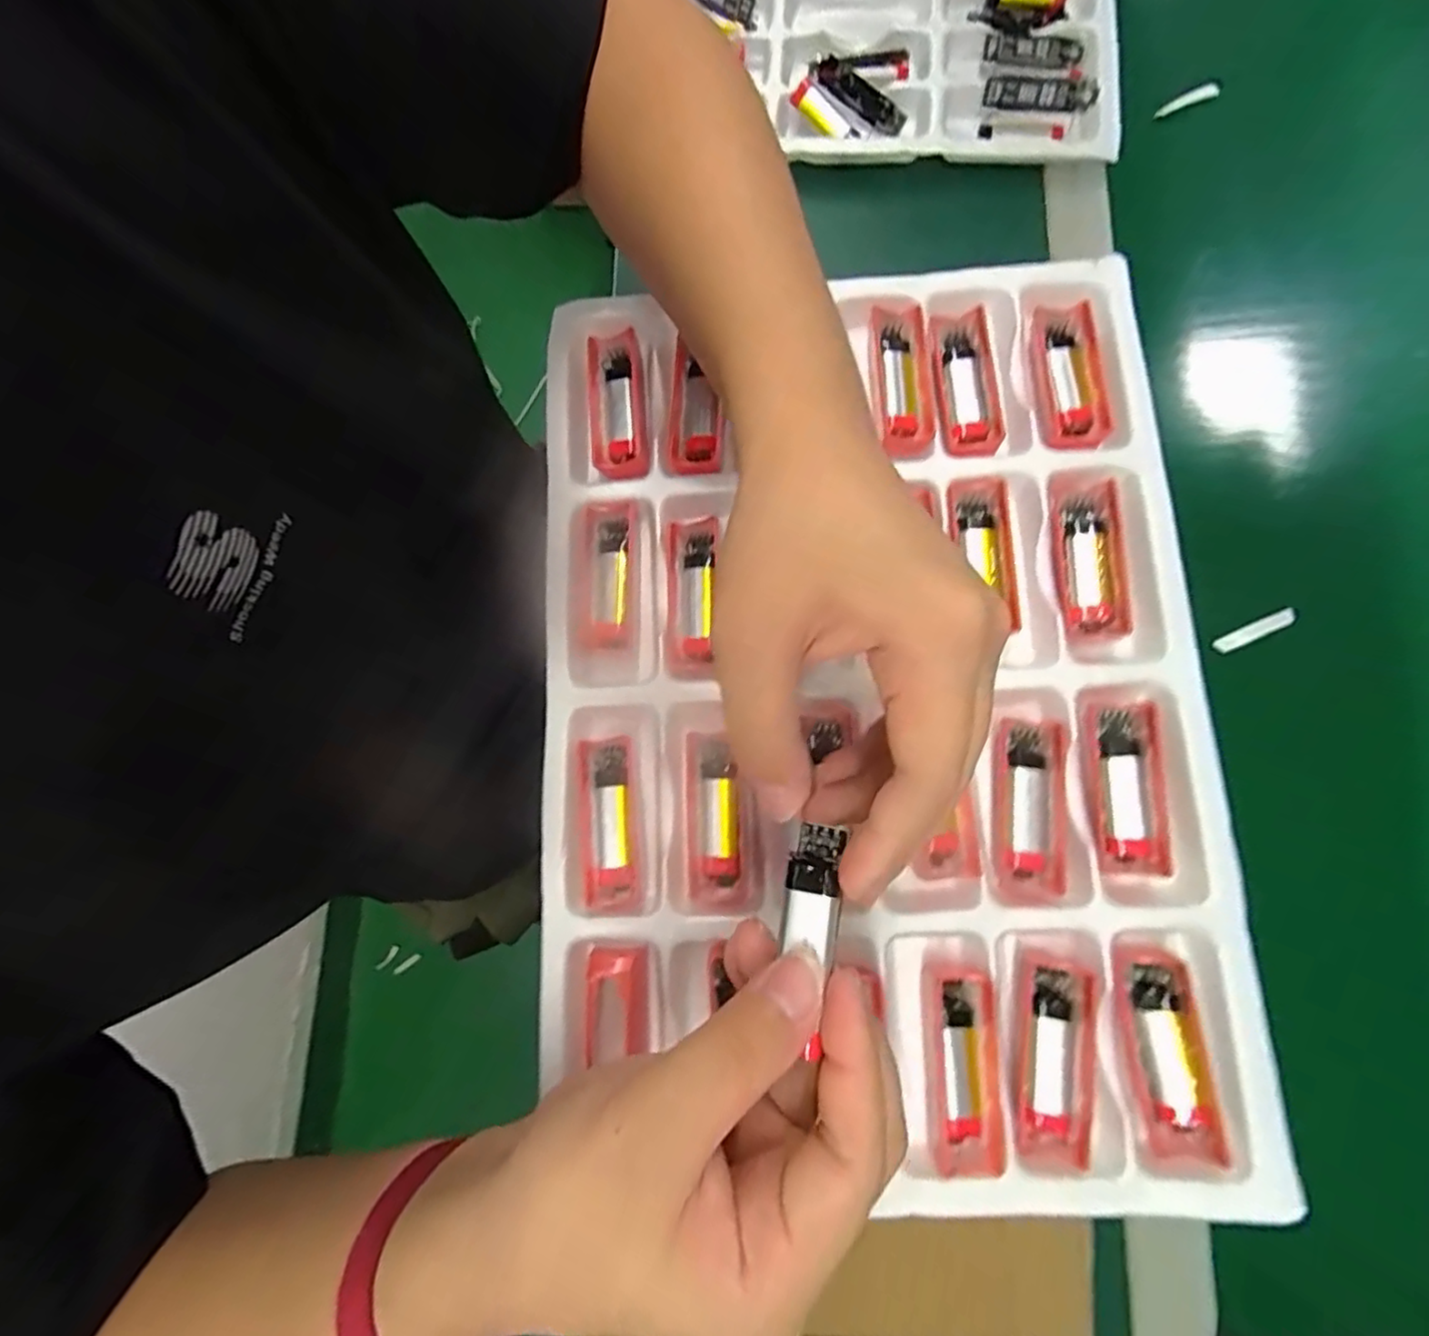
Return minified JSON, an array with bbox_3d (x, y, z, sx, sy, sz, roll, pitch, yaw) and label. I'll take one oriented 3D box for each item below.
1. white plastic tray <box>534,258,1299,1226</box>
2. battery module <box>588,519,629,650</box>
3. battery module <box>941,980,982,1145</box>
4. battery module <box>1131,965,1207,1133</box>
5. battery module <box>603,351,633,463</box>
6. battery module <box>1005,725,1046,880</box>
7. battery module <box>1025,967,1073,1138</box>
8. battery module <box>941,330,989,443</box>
[{"bbox_3d":[0.072,0.010,0.313,0.319,0.034,0.445,-3,80,3],"label":"white plastic tray"},{"bbox_3d":[-0.056,-0.045,0.338,0.017,0.009,0.070,2,80,4],"label":"battery module"},{"bbox_3d":[0.109,0.176,0.285,0.014,0.008,0.064,-1,80,3],"label":"battery module"},{"bbox_3d":[0.197,0.166,0.275,0.014,0.012,0.063,-5,79,3],"label":"battery module"},{"bbox_3d":[-0.053,-0.146,0.352,0.014,0.005,0.066,-5,79,3],"label":"battery module"},{"bbox_3d":[0.148,0.064,0.303,0.015,0.009,0.070,6,80,5],"label":"battery module"},{"bbox_3d":[0.150,0.170,0.282,0.017,0.008,0.066,7,80,5],"label":"battery module"},{"bbox_3d":[0.135,-0.151,0.342,0.017,0.010,0.065,-1,80,3],"label":"battery module"}]

